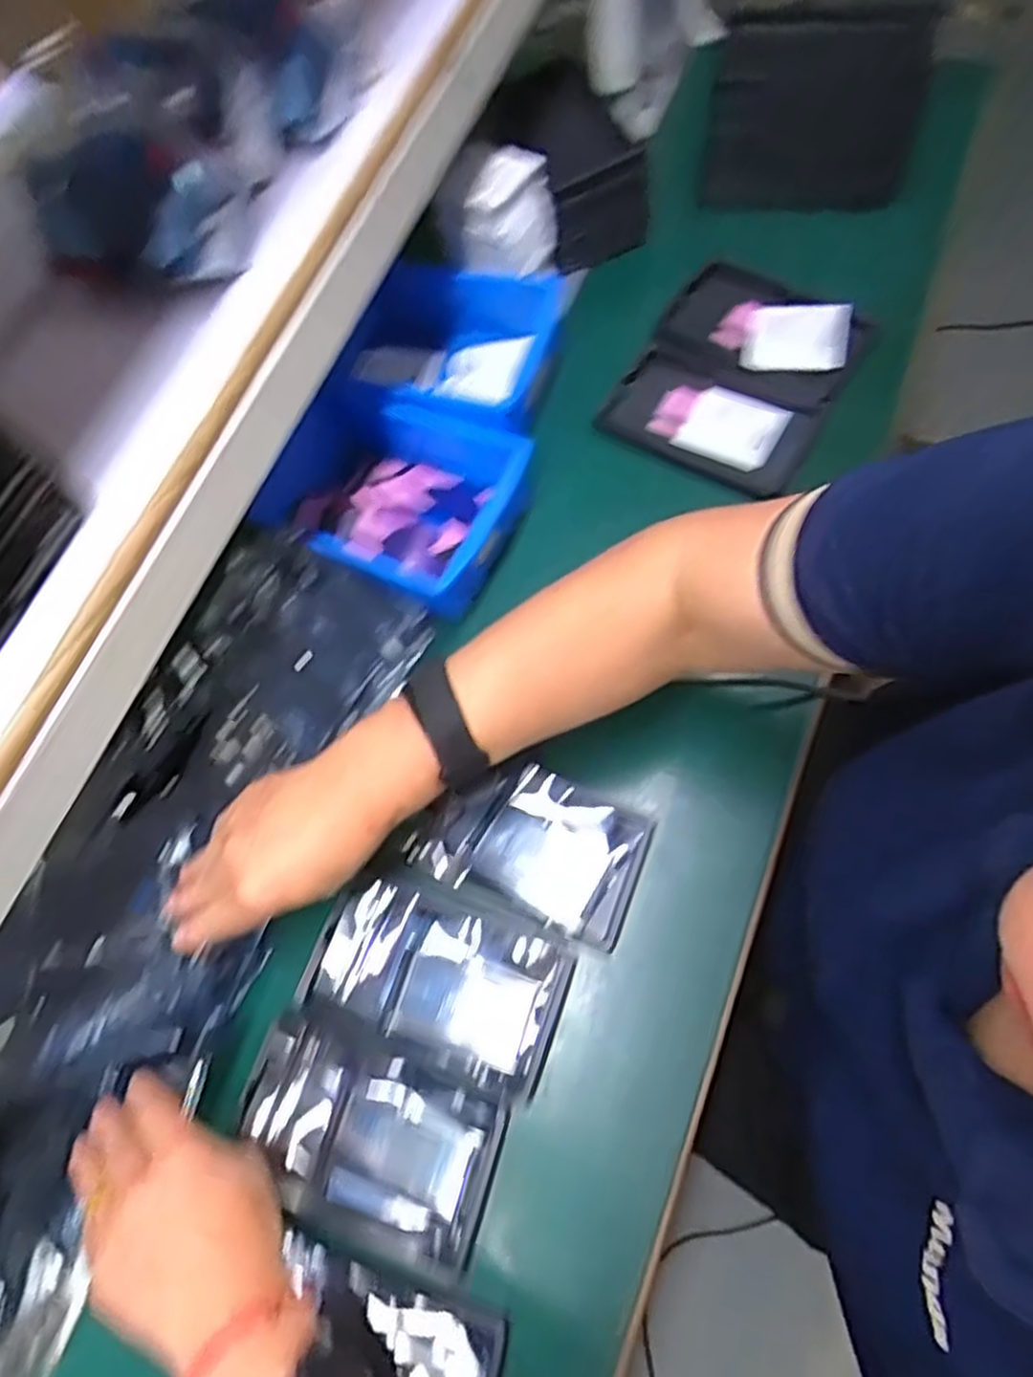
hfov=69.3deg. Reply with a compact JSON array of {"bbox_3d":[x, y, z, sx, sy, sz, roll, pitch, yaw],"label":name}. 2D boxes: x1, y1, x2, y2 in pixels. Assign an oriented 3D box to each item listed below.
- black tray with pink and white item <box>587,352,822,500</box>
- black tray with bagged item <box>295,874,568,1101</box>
[{"bbox_3d":[0.154,-0.217,0.606,0.158,0.019,0.094,24,75,19],"label":"black tray with pink and white item"},{"bbox_3d":[-0.051,0.183,0.474,0.158,0.018,0.093,16,73,16],"label":"black tray with bagged item"}]

